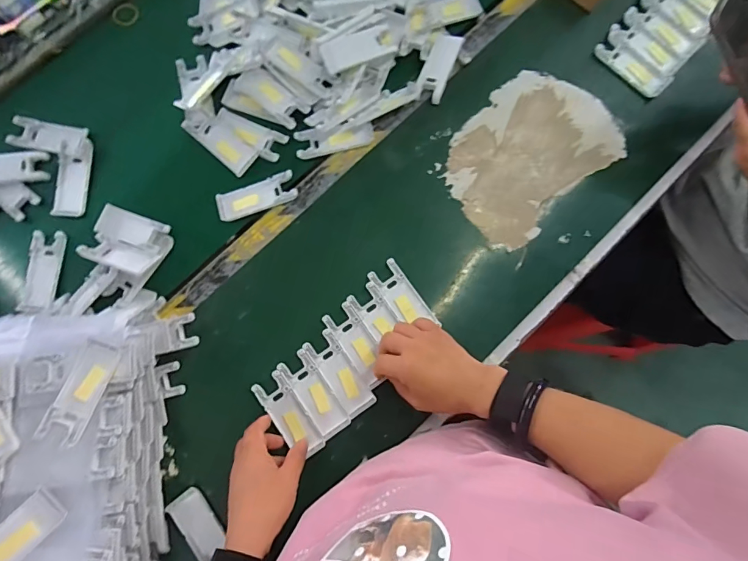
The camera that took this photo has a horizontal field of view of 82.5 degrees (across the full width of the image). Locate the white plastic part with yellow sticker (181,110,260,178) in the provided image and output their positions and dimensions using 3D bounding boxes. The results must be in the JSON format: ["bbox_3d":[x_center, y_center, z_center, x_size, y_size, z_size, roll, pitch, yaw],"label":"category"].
[{"bbox_3d":[-0.211,-0.192,0.580,0.112,0.008,0.043,39,81,6],"label":"white plastic part with yellow sticker"}]

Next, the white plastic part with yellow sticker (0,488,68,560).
[{"bbox_3d":[-0.338,0.245,0.389,0.040,0.009,0.100,41,59,6],"label":"white plastic part with yellow sticker"}]

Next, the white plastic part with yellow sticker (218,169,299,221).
[{"bbox_3d":[-0.156,-0.112,0.567,0.104,0.005,0.038,-20,80,-4],"label":"white plastic part with yellow sticker"}]

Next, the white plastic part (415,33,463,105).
[{"bbox_3d":[0.088,-0.291,0.585,0.038,0.018,0.095,21,80,3],"label":"white plastic part"}]

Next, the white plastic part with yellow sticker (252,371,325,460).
[{"bbox_3d":[-0.101,0.163,0.515,0.044,0.010,0.105,-42,79,-8],"label":"white plastic part with yellow sticker"}]

